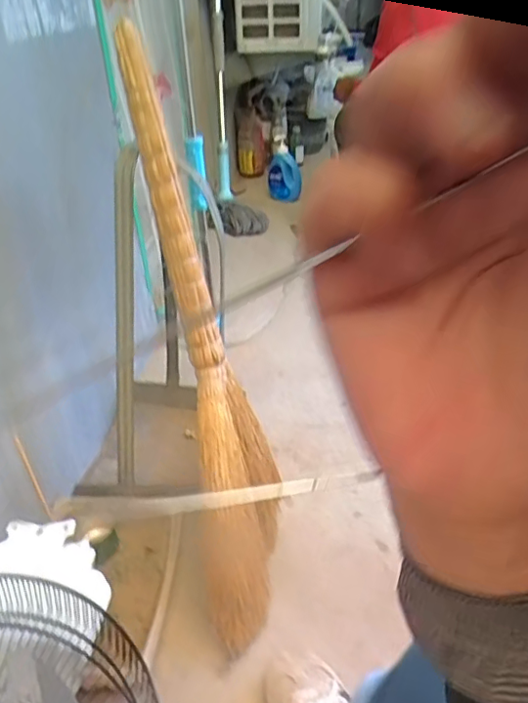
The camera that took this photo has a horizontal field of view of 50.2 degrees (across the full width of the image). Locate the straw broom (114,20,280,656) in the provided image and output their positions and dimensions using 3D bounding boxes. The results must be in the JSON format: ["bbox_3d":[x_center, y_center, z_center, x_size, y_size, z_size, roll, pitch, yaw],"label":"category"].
[{"bbox_3d":[-0.073,-0.007,0.739,0.125,0.781,0.069,-14,10,-15],"label":"straw broom"}]

